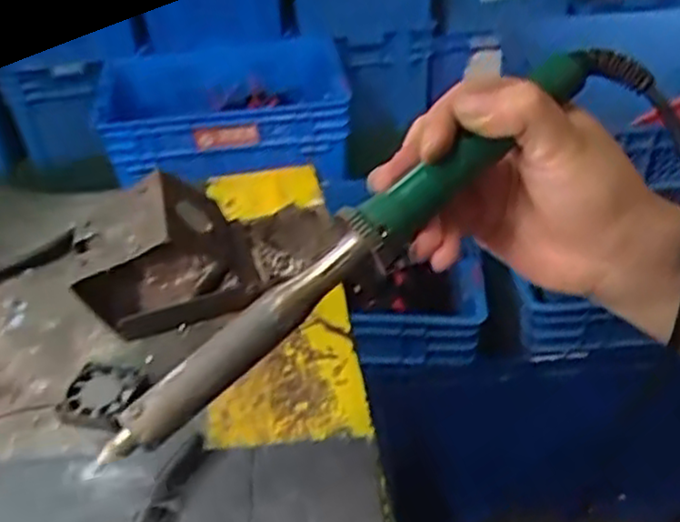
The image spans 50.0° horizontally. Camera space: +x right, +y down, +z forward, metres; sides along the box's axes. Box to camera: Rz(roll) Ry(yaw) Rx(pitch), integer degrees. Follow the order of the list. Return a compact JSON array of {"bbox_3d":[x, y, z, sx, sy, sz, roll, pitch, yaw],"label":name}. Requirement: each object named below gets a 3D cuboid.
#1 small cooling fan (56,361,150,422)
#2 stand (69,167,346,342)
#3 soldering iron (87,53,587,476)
[{"bbox_3d":[-0.136,0.077,0.423,0.041,0.013,0.041,5,39,11],"label":"small cooling fan"},{"bbox_3d":[-0.082,-0.015,0.480,0.169,0.080,0.070,-15,39,-13],"label":"stand"},{"bbox_3d":[0.006,-0.005,0.306,0.259,0.019,0.019,-40,47,-8],"label":"soldering iron"}]

